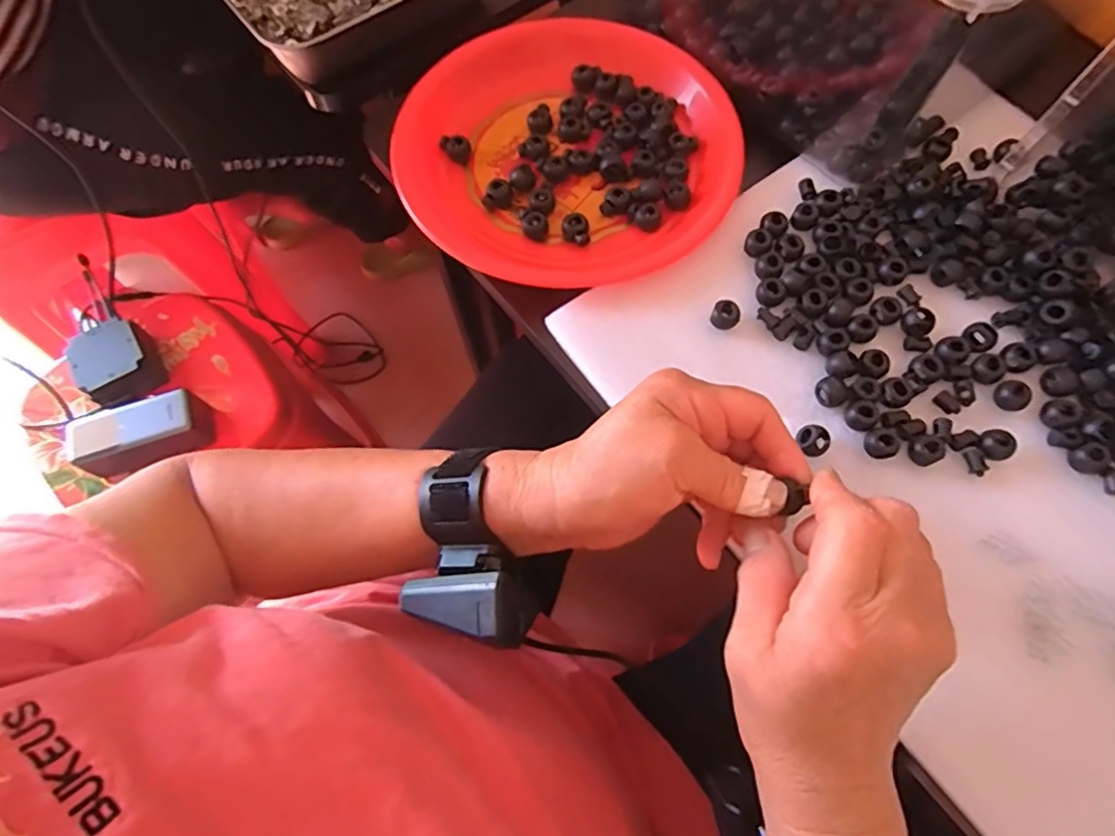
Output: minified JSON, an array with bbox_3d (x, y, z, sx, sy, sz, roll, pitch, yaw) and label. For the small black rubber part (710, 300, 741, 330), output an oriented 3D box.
[{"bbox_3d":[0.102,-0.064,0.370,0.016,0.010,0.016,15,70,7],"label":"small black rubber part"}]

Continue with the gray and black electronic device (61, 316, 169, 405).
[{"bbox_3d":[-0.507,-0.063,0.714,0.078,0.050,0.092,-37,72,-12],"label":"gray and black electronic device"}]

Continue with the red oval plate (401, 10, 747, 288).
[{"bbox_3d":[0.009,-0.186,0.424,0.226,0.025,0.224,-36,72,-12],"label":"red oval plate"}]

